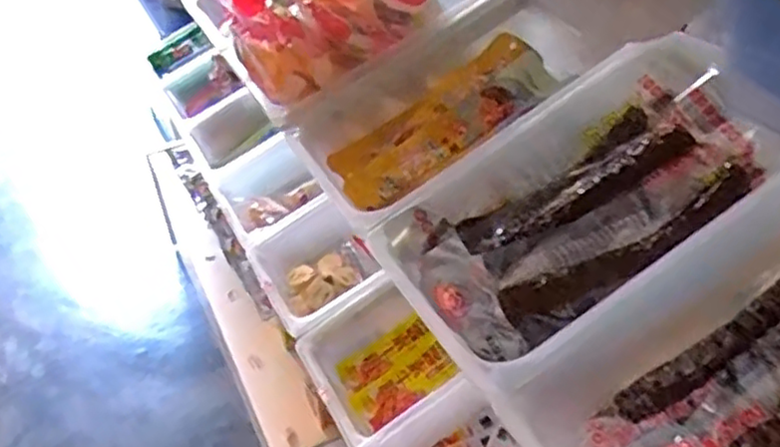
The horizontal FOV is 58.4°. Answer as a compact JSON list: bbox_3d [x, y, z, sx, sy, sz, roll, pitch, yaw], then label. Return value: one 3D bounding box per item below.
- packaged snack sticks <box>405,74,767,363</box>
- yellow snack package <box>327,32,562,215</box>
[{"bbox_3d":[0.146,-0.011,0.532,0.272,0.048,0.141,-35,47,-12],"label":"packaged snack sticks"},{"bbox_3d":[0.050,-0.104,0.711,0.233,0.027,0.110,-35,44,2],"label":"yellow snack package"}]

